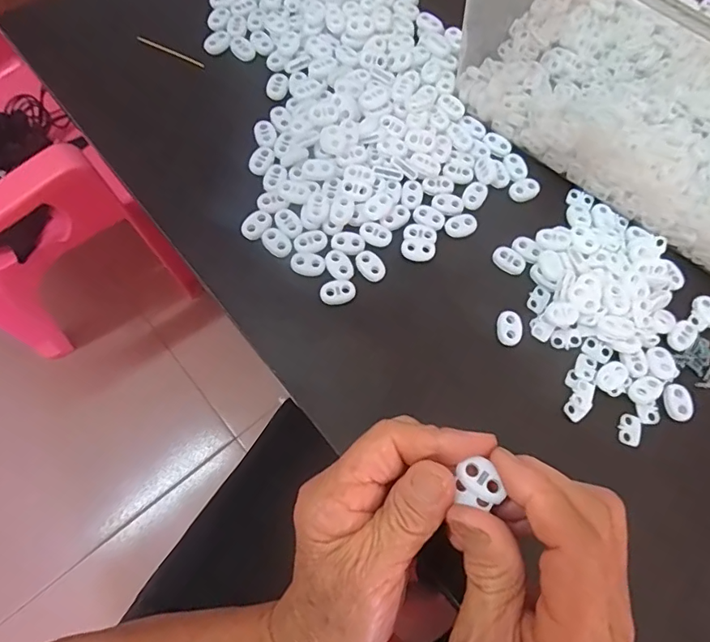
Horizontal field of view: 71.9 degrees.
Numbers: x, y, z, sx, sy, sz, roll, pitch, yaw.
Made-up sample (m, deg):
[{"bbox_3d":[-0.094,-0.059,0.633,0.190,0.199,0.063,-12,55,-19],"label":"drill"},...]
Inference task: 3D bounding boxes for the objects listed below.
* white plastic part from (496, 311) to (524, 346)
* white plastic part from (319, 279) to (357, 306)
[{"bbox_3d":[0.100,0.004,0.315,0.016,0.004,0.022,7,71,0],"label":"white plastic part"},{"bbox_3d":[-0.011,-0.019,0.316,0.023,0.004,0.017,-11,72,-6],"label":"white plastic part"}]

